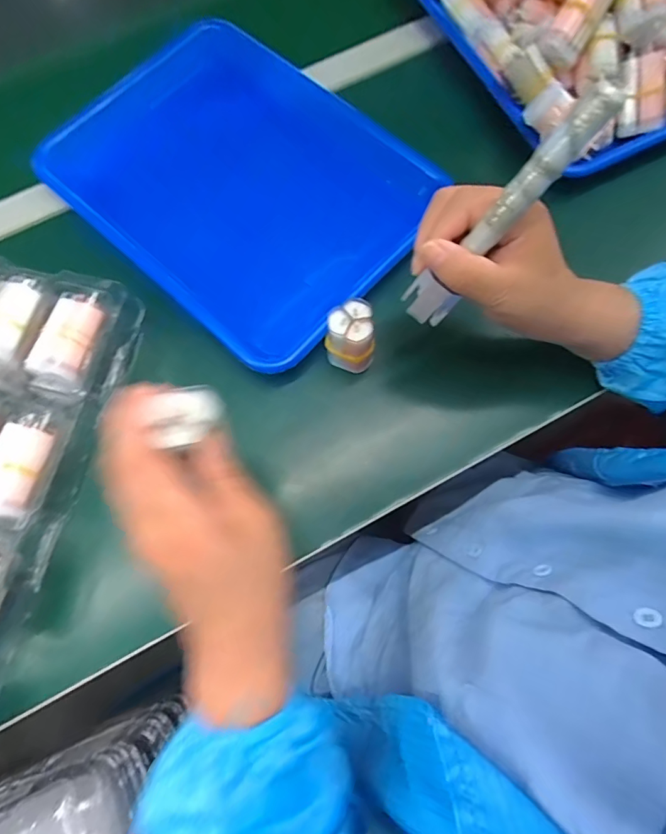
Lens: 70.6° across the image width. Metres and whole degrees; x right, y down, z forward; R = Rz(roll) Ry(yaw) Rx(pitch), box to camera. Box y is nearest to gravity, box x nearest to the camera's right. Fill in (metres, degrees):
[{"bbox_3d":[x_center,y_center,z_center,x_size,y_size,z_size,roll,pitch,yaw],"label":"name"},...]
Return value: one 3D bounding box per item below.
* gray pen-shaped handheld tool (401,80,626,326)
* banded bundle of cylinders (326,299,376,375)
[{"bbox_3d":[0.093,-0.112,0.269,0.020,0.149,0.026,-19,69,-44],"label":"gray pen-shaped handheld tool"},{"bbox_3d":[0.013,-0.062,0.374,0.036,0.063,0.034,-3,73,1],"label":"banded bundle of cylinders"}]

